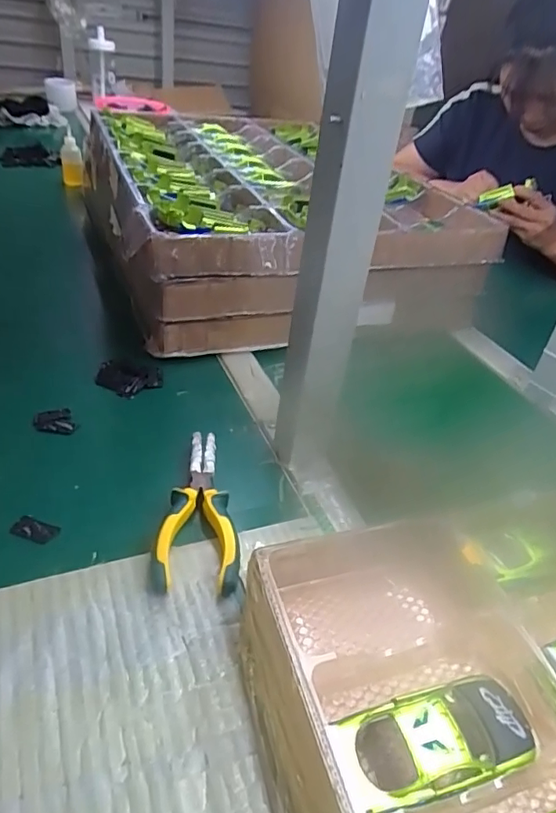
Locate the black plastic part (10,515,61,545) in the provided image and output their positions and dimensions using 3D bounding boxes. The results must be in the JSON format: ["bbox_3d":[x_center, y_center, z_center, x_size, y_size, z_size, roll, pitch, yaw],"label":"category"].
[{"bbox_3d":[-0.188,0.096,0.422,0.034,0.007,0.016,14,37,8],"label":"black plastic part"}]

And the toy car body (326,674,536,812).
[{"bbox_3d":[0.089,0.189,0.307,0.121,0.035,0.053,-7,40,-20],"label":"toy car body"}]

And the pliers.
[{"bbox_3d":[-0.062,0.082,0.448,0.061,0.021,0.154,5,37,-6],"label":"pliers"}]

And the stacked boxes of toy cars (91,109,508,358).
[{"bbox_3d":[-0.030,-0.313,0.847,0.457,0.156,0.590,-7,39,-20],"label":"stacked boxes of toy cars"}]

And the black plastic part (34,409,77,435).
[{"bbox_3d":[-0.216,0.016,0.523,0.034,0.005,0.038,-10,40,-23],"label":"black plastic part"}]

